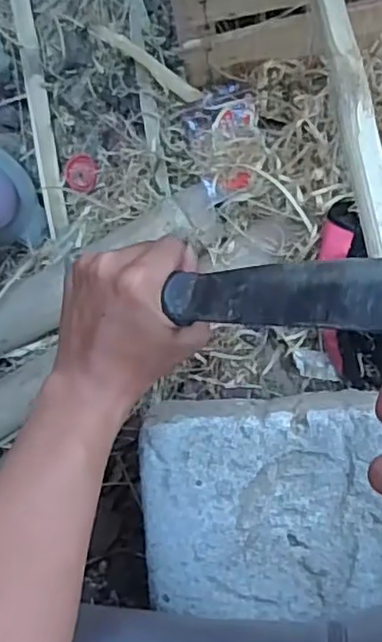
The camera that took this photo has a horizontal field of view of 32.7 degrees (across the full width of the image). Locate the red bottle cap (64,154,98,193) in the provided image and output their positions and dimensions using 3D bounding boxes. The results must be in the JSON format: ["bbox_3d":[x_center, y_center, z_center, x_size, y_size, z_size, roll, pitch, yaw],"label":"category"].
[{"bbox_3d":[-0.105,-0.141,0.624,0.032,0.009,0.034,-1,86,8],"label":"red bottle cap"}]

